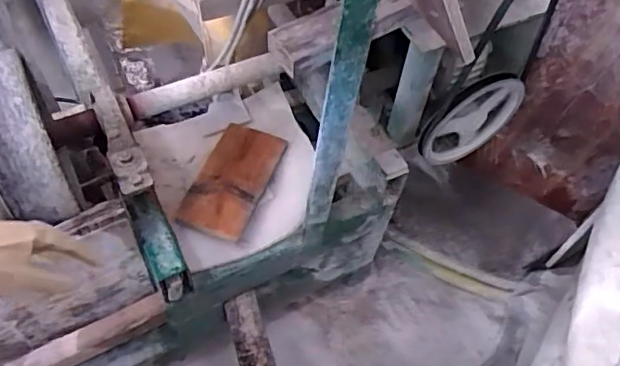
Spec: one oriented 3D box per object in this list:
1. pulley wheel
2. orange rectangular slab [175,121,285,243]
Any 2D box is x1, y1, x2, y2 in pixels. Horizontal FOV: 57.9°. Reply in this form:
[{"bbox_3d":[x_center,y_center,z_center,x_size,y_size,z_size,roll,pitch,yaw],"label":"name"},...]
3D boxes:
[{"bbox_3d":[0.291,-0.115,1.020,0.188,0.202,0.032,-19,60,-17],"label":"pulley wheel"},{"bbox_3d":[-0.144,-0.009,1.048,0.125,0.022,0.242,19,57,8],"label":"orange rectangular slab"}]

